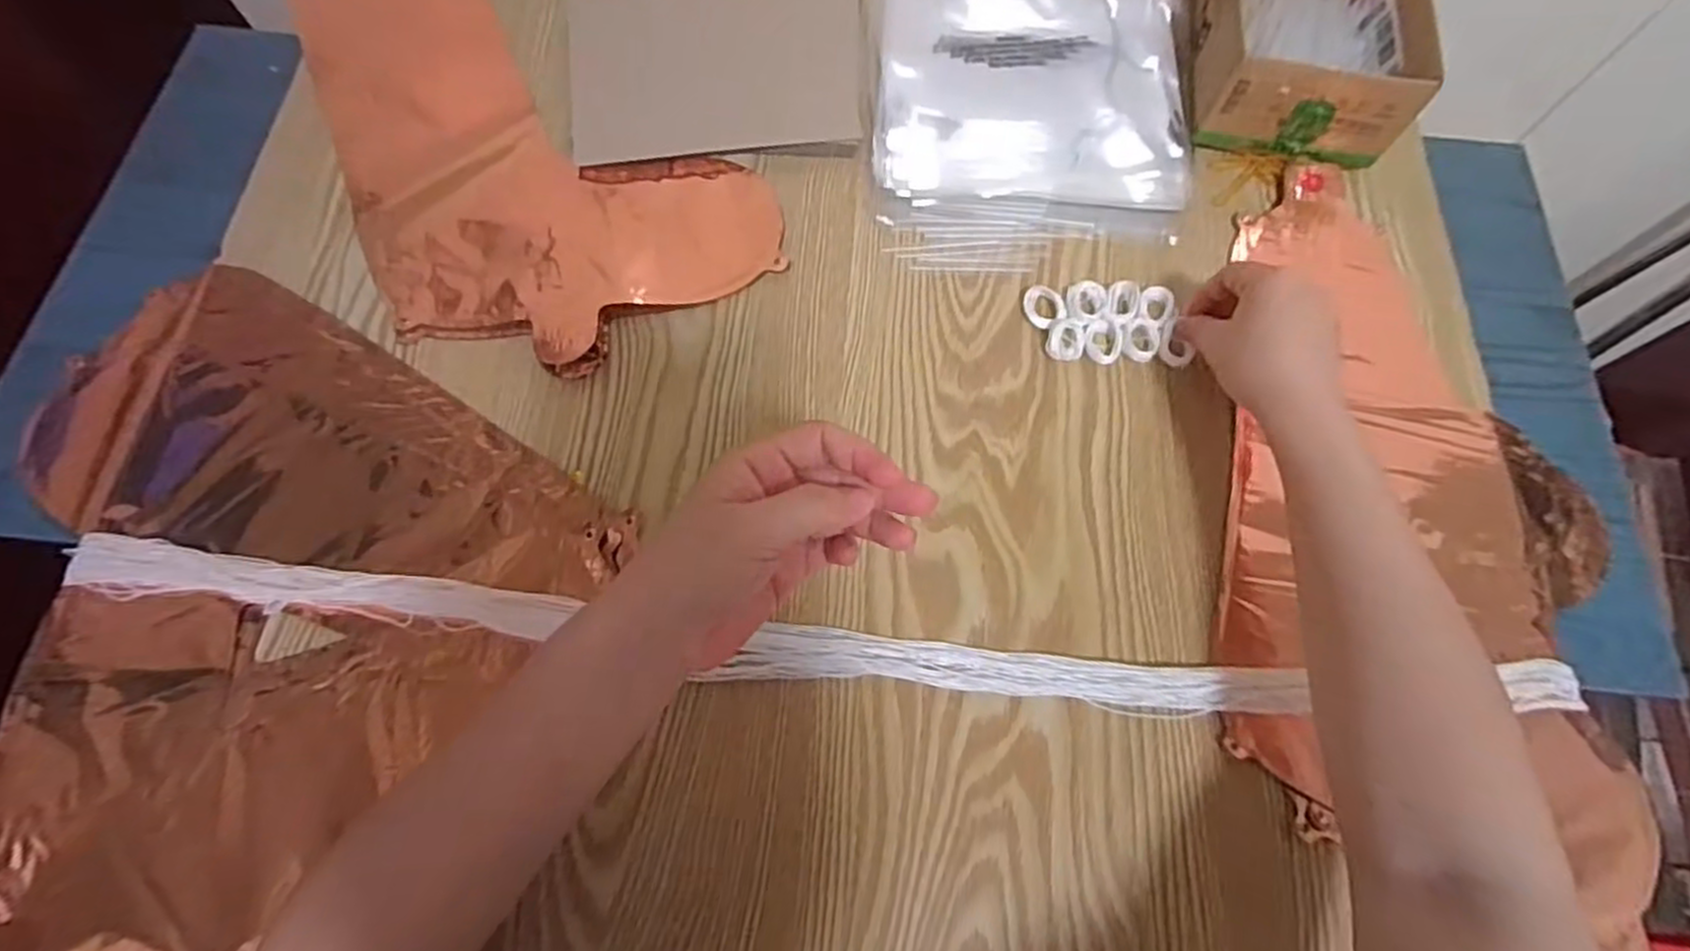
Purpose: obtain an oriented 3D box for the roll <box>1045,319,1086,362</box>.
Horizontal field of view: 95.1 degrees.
[{"bbox_3d":[0.136,-0.084,0.471,0.022,0.010,0.029,23,70,8],"label":"roll"}]

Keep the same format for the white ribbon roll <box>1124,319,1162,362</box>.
[{"bbox_3d":[0.183,-0.083,0.473,0.022,0.006,0.025,33,72,11],"label":"white ribbon roll"}]

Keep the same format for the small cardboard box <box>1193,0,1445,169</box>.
[{"bbox_3d":[0.316,-0.312,0.532,0.122,0.069,0.188,10,69,3],"label":"small cardboard box"}]

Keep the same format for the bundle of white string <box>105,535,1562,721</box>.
[{"bbox_3d":[-0.008,0.087,0.400,0.769,0.018,0.039,5,69,1],"label":"bundle of white string"}]

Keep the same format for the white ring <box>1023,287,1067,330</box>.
[{"bbox_3d":[0.124,-0.104,0.480,0.022,0.008,0.027,-28,72,-11],"label":"white ring"}]

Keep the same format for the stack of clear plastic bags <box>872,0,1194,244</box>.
[{"bbox_3d":[0.131,-0.267,0.539,0.216,0.017,0.229,2,69,0],"label":"stack of clear plastic bags"}]

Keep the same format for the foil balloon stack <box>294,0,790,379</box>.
[{"bbox_3d":[-0.249,-0.222,0.513,0.407,0.015,0.212,41,73,13],"label":"foil balloon stack"}]

